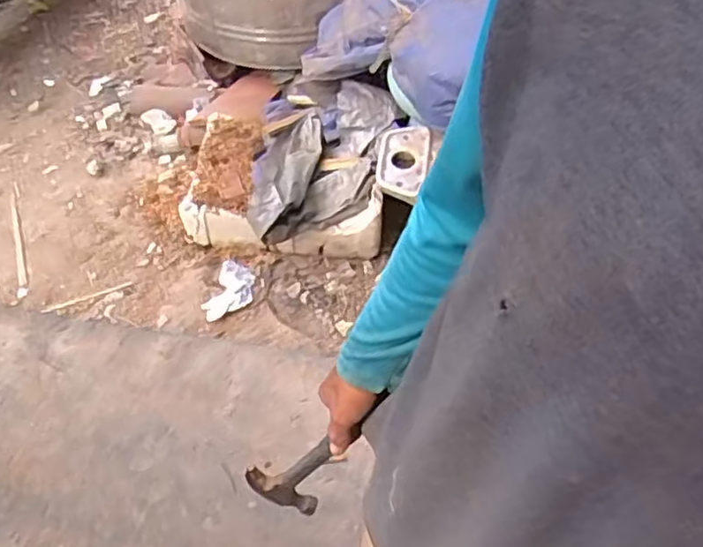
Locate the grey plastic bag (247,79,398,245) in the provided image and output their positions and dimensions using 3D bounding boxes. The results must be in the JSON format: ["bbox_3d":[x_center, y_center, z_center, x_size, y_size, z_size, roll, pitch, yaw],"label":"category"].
[{"bbox_3d":[-0.090,-0.312,1.755,0.322,0.140,0.559,17,56,4],"label":"grey plastic bag"}]

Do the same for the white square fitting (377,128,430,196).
[{"bbox_3d":[0.118,-0.252,1.511,0.107,0.045,0.176,6,64,9],"label":"white square fitting"}]

